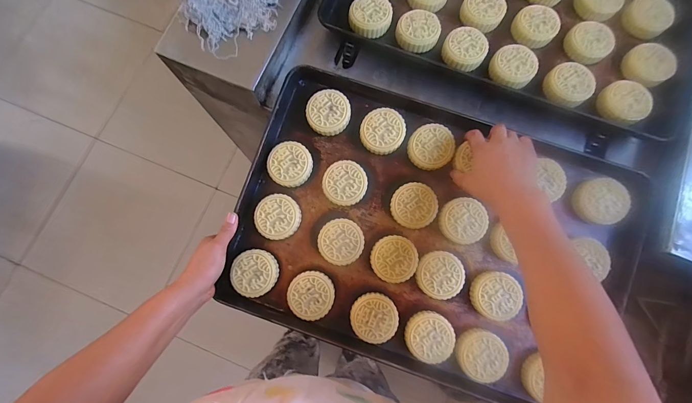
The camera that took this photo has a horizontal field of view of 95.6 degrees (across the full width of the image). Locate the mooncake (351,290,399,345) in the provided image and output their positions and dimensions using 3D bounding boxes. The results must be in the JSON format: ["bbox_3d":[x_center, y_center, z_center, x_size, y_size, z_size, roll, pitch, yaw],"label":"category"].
[{"bbox_3d":[0.043,0.177,0.480,0.070,0.021,0.070,17,77,5],"label":"mooncake"}]

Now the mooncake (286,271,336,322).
[{"bbox_3d":[-0.053,0.143,0.482,0.068,0.025,0.070,18,77,5],"label":"mooncake"}]

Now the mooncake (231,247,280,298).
[{"bbox_3d":[-0.142,0.110,0.484,0.068,0.018,0.070,0,76,0],"label":"mooncake"}]

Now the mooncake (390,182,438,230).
[{"bbox_3d":[0.107,0.007,0.496,0.070,0.029,0.068,11,77,3],"label":"mooncake"}]

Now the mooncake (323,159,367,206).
[{"bbox_3d":[-0.001,-0.027,0.503,0.068,0.030,0.069,0,76,0],"label":"mooncake"}]

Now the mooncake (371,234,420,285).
[{"bbox_3d":[0.074,0.090,0.488,0.070,0.028,0.068,17,77,5],"label":"mooncake"}]

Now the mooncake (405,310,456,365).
[{"bbox_3d":[0.127,0.205,0.474,0.068,0.021,0.074,0,76,0],"label":"mooncake"}]

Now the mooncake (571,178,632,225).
[{"bbox_3d":[0.393,0.001,0.482,0.067,0.025,0.067,7,76,2],"label":"mooncake"}]

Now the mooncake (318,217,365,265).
[{"bbox_3d":[-0.008,0.064,0.494,0.069,0.028,0.069,0,76,0],"label":"mooncake"}]

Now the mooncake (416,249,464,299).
[{"bbox_3d":[0.145,0.114,0.486,0.070,0.026,0.068,0,76,0],"label":"mooncake"}]

